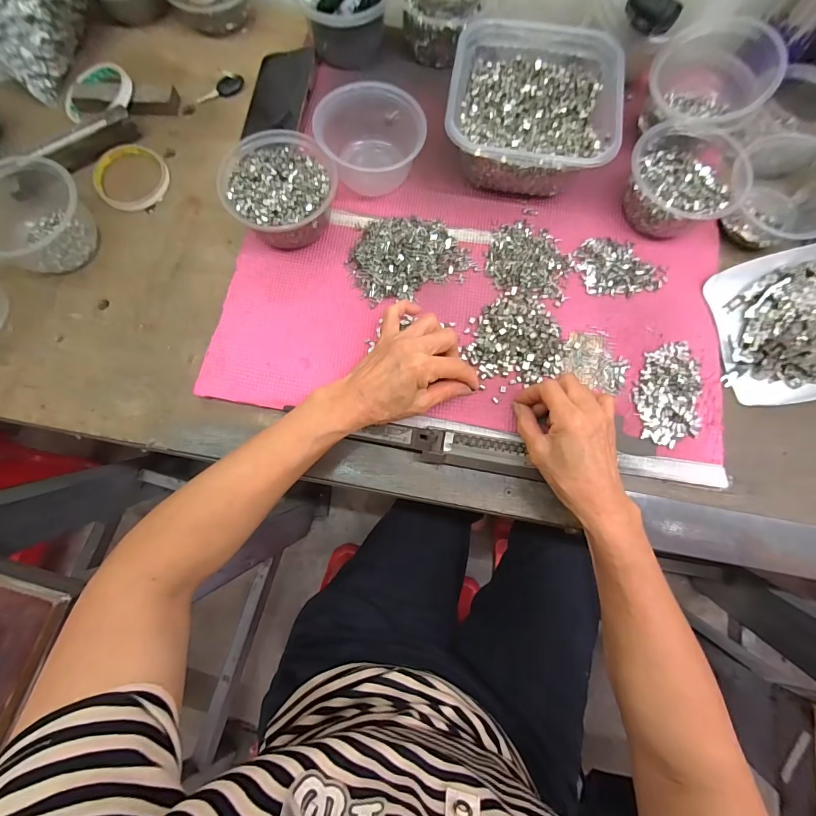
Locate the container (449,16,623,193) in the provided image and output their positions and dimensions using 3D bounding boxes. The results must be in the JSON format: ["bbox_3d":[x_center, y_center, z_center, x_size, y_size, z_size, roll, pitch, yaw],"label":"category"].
[{"bbox_3d":[0.133,-0.333,0.441,0.165,0.076,0.183,10,76,1],"label":"container"}]

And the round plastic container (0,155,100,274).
[{"bbox_3d":[-0.403,-0.203,0.418,0.123,0.055,0.109,29,77,6],"label":"round plastic container"}]

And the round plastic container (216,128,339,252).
[{"bbox_3d":[-0.133,-0.228,0.424,0.110,0.058,0.116,0,76,-1],"label":"round plastic container"}]

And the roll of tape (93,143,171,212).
[{"bbox_3d":[-0.326,-0.272,0.470,0.082,0.010,0.090,0,76,-1],"label":"roll of tape"}]

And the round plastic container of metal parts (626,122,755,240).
[{"bbox_3d":[0.293,-0.247,0.430,0.112,0.058,0.121,0,76,-1],"label":"round plastic container of metal parts"}]

